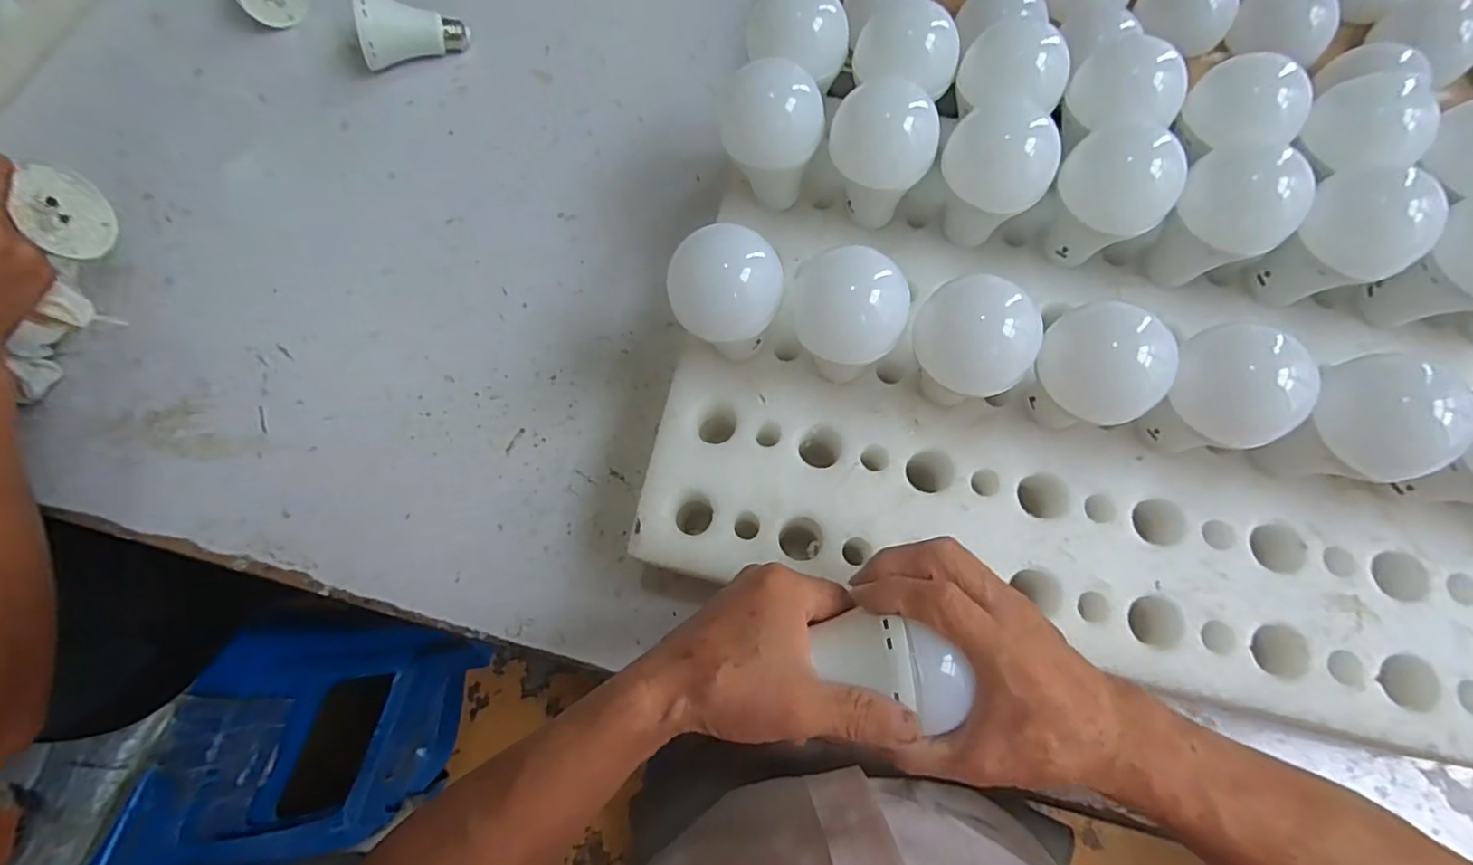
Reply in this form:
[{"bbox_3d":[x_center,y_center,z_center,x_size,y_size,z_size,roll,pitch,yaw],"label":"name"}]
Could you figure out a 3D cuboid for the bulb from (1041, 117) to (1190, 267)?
[{"bbox_3d":[0.230,-0.142,0.407,0.065,0.089,0.063,38,77,12],"label":"bulb"}]

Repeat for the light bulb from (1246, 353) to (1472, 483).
[{"bbox_3d":[0.338,0.000,0.358,0.052,0.091,0.064,-25,73,-7],"label":"light bulb"}]

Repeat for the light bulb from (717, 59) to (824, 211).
[{"bbox_3d":[0.022,-0.188,0.420,0.064,0.089,0.062,0,72,1],"label":"light bulb"}]

